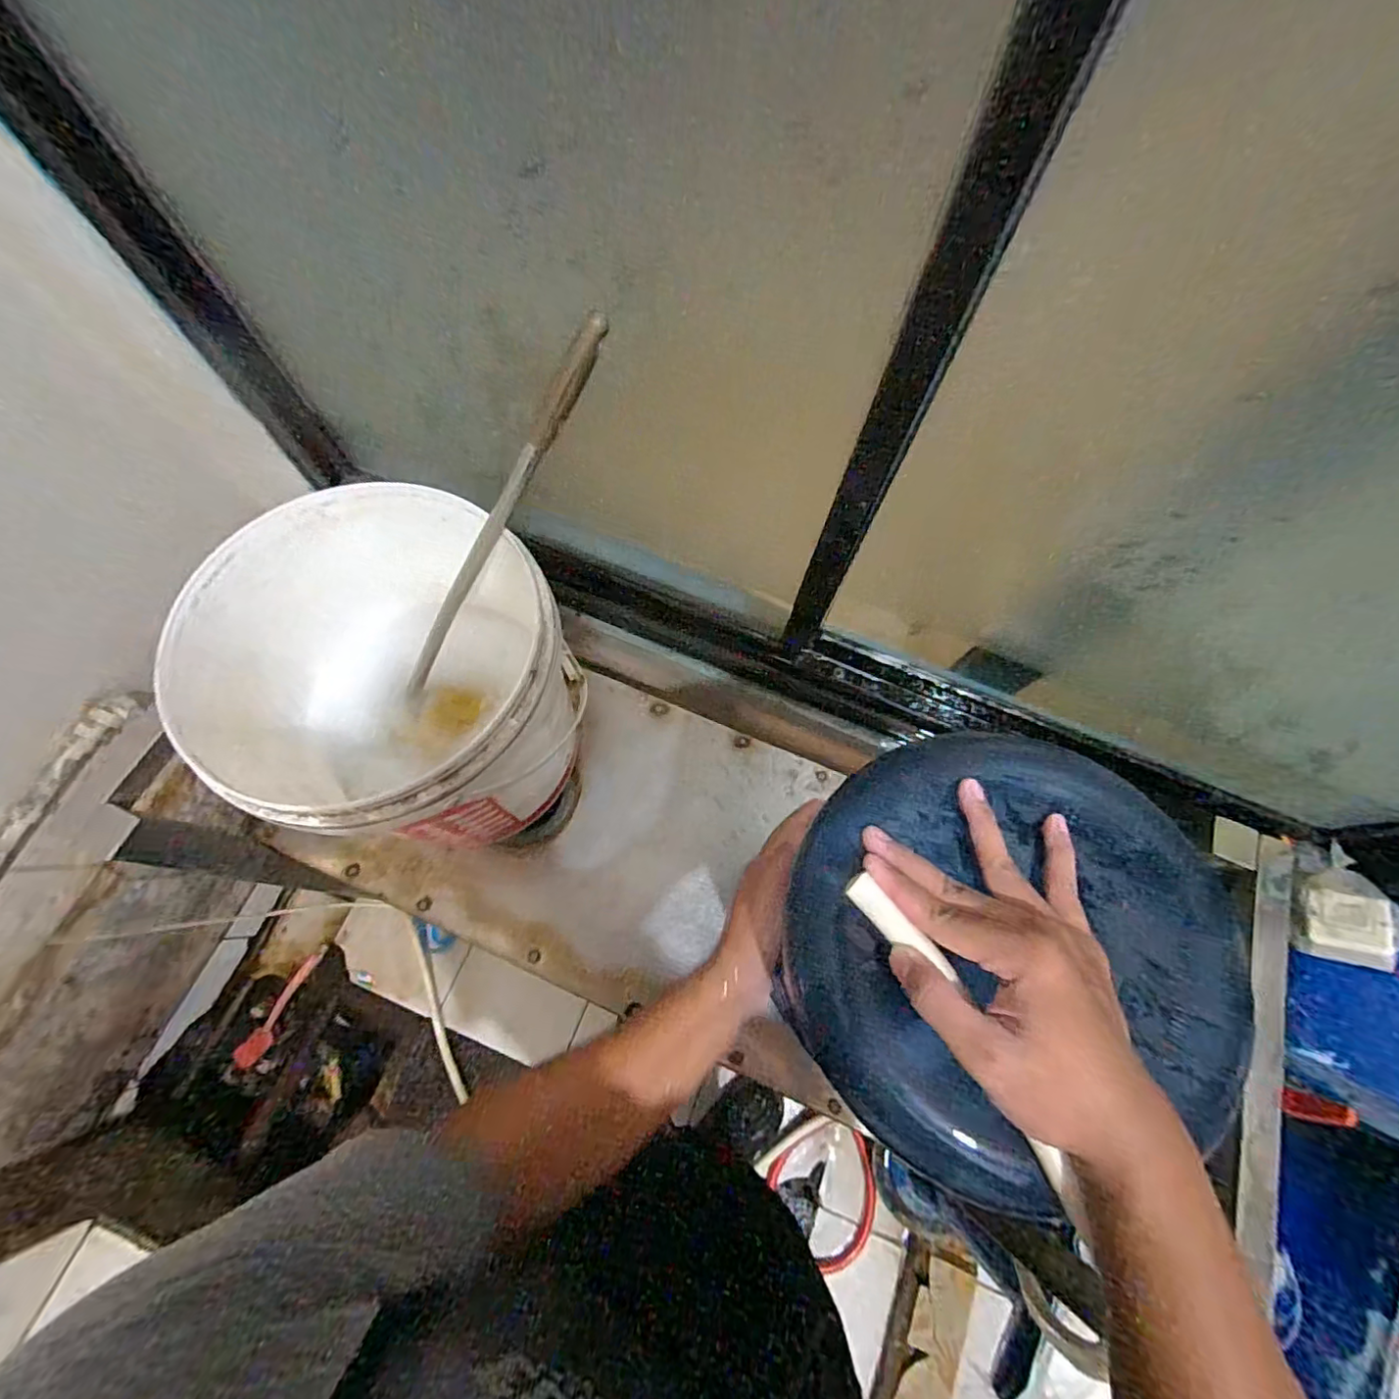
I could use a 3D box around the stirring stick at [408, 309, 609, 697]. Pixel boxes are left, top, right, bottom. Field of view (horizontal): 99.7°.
[{"bbox_3d":[-0.202,-0.133,0.544,0.021,0.418,0.018,-16,66,-51],"label":"stirring stick"}]

